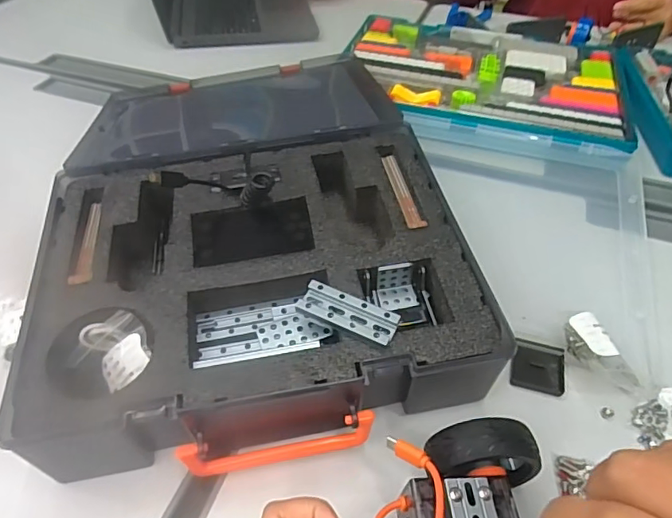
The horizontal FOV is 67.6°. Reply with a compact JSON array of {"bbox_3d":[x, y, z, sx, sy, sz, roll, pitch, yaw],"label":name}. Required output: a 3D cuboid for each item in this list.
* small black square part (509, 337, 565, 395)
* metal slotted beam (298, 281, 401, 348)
[{"bbox_3d":[0.153,0.080,0.379,0.038,0.004,0.040,13,47,12],"label":"small black square part"},{"bbox_3d":[0.008,0.034,0.320,0.063,0.007,0.024,21,49,18],"label":"metal slotted beam"}]

